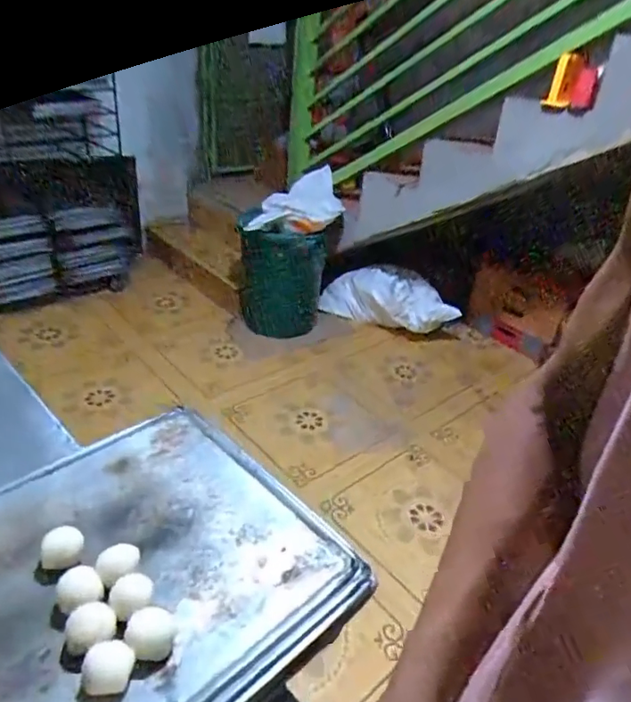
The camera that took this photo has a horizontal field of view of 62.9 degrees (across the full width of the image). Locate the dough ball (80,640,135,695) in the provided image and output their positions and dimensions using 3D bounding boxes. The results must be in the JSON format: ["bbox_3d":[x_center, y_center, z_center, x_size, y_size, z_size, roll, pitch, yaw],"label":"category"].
[{"bbox_3d":[-0.166,0.257,0.416,0.039,0.024,0.033,1,34,-3],"label":"dough ball"}]

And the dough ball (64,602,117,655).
[{"bbox_3d":[-0.190,0.239,0.440,0.038,0.027,0.039,2,34,-1],"label":"dough ball"}]

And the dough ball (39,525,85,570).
[{"bbox_3d":[-0.246,0.192,0.502,0.036,0.024,0.032,-4,34,-11],"label":"dough ball"}]

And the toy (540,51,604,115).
[{"bbox_3d":[0.770,-0.800,1.546,0.140,0.160,0.081,16,36,19],"label":"toy"}]

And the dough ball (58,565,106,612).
[{"bbox_3d":[-0.213,0.219,0.467,0.036,0.026,0.040,-23,42,-33],"label":"dough ball"}]

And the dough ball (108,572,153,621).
[{"bbox_3d":[-0.167,0.222,0.468,0.038,0.024,0.034,-13,37,-22],"label":"dough ball"}]

